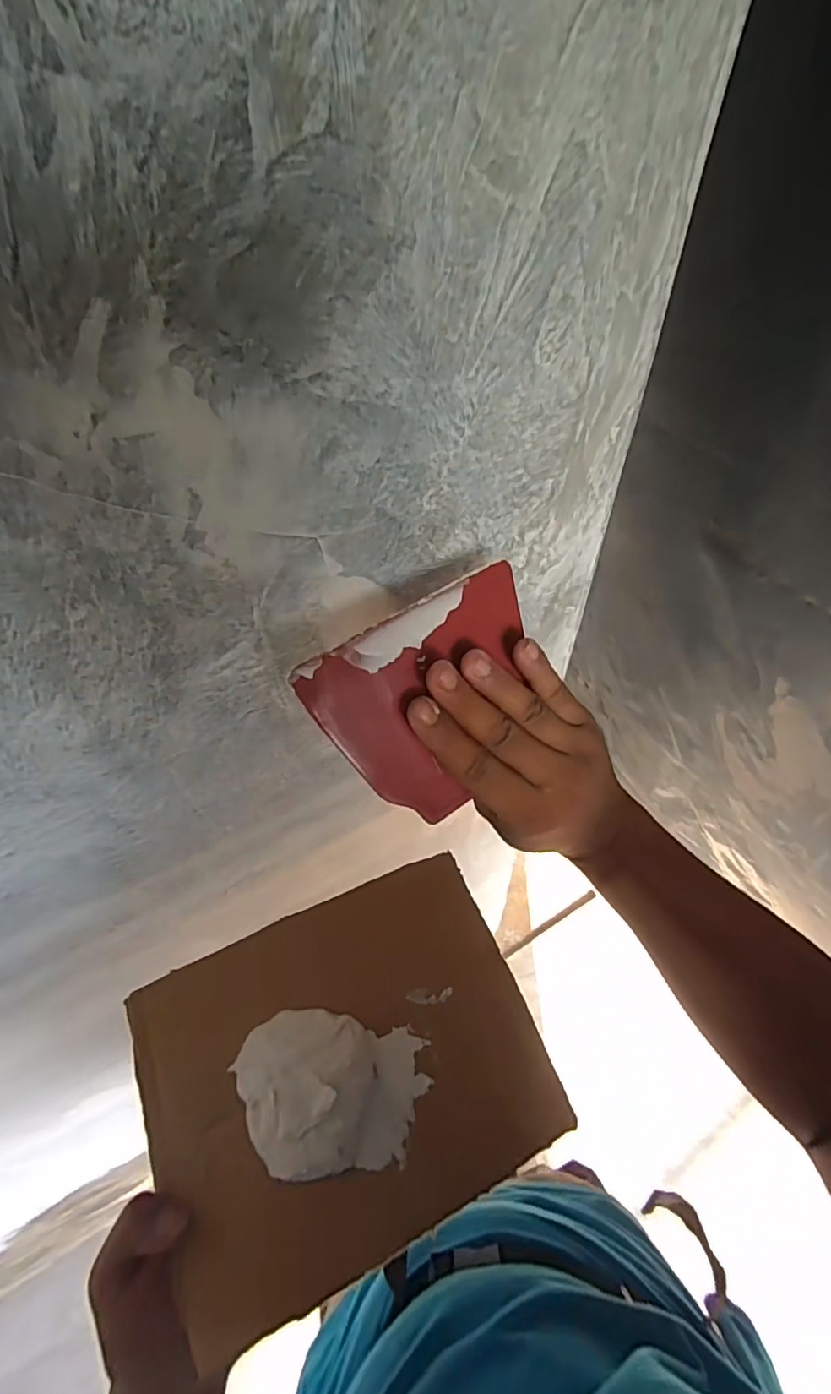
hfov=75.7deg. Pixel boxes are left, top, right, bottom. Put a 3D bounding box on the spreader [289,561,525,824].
[{"bbox_3d":[0.016,0.000,0.267,0.121,0.097,0.012,-32,16,-17],"label":"spreader"}]

